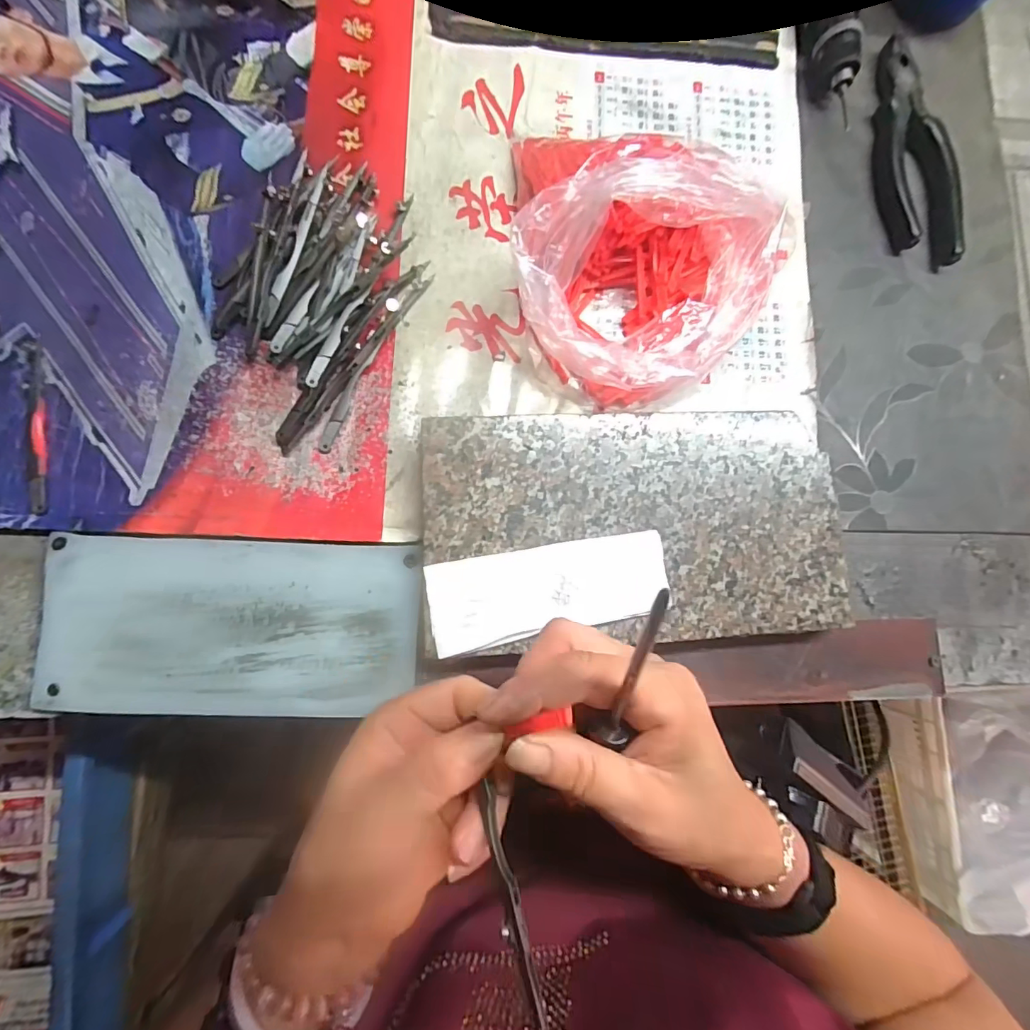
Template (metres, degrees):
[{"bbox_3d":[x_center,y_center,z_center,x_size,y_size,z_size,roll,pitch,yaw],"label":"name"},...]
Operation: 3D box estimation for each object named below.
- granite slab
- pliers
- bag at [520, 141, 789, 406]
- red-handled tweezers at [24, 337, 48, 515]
[{"bbox_3d":[0.069,0.006,0.277,0.237,0.025,0.130,-3,83,-5],"label":"granite slab"},{"bbox_3d":[0.284,-0.257,0.332,0.050,0.016,0.163,4,82,-5],"label":"pliers"},{"bbox_3d":[0.075,-0.151,0.280,0.174,0.064,0.157,15,82,-3],"label":"bag"},{"bbox_3d":[-0.273,-0.051,0.268,0.011,0.004,0.102,-8,84,-6],"label":"red-handled tweezers"}]

